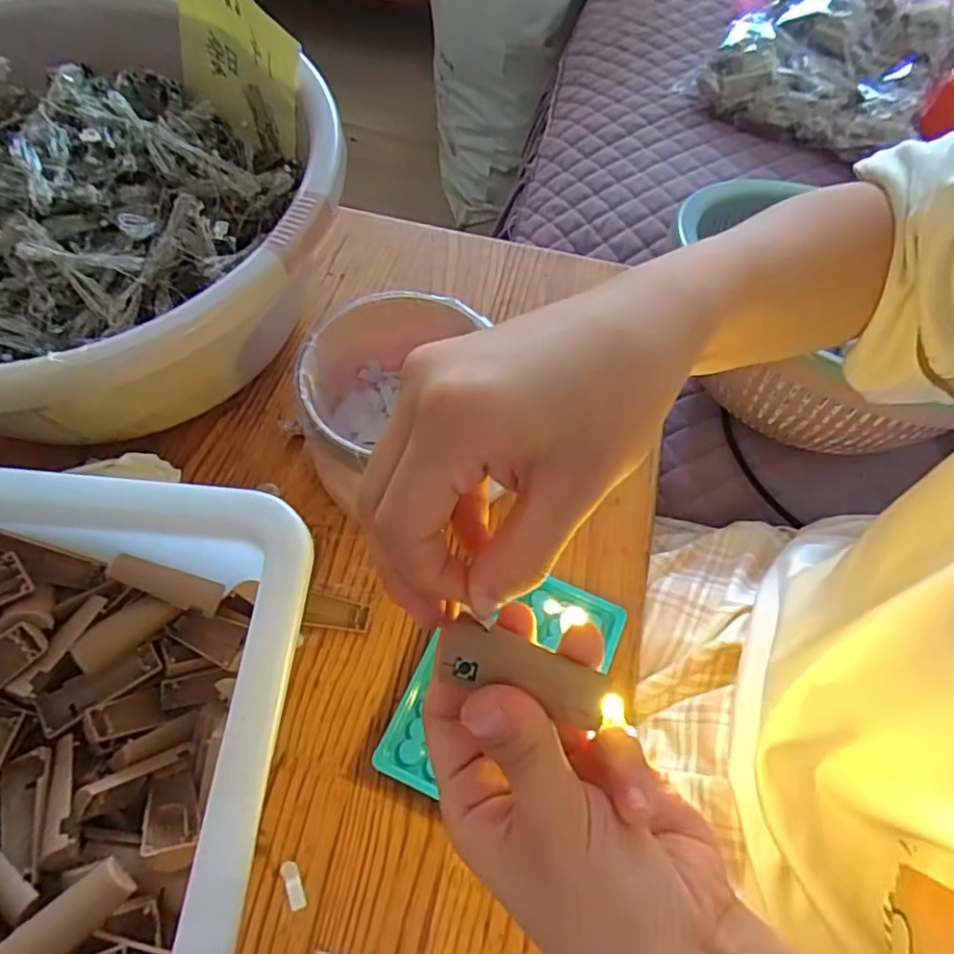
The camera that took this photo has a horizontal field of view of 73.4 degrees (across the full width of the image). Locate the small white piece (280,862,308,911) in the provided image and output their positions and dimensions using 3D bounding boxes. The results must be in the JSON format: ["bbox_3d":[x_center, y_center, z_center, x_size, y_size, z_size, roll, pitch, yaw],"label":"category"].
[{"bbox_3d":[-0.089,0.198,0.310,0.008,0.004,0.021,-20,63,-14],"label":"small white piece"}]

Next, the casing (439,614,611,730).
[{"bbox_3d":[0.013,0.057,0.187,0.050,0.005,0.018,19,61,6],"label":"casing"}]

